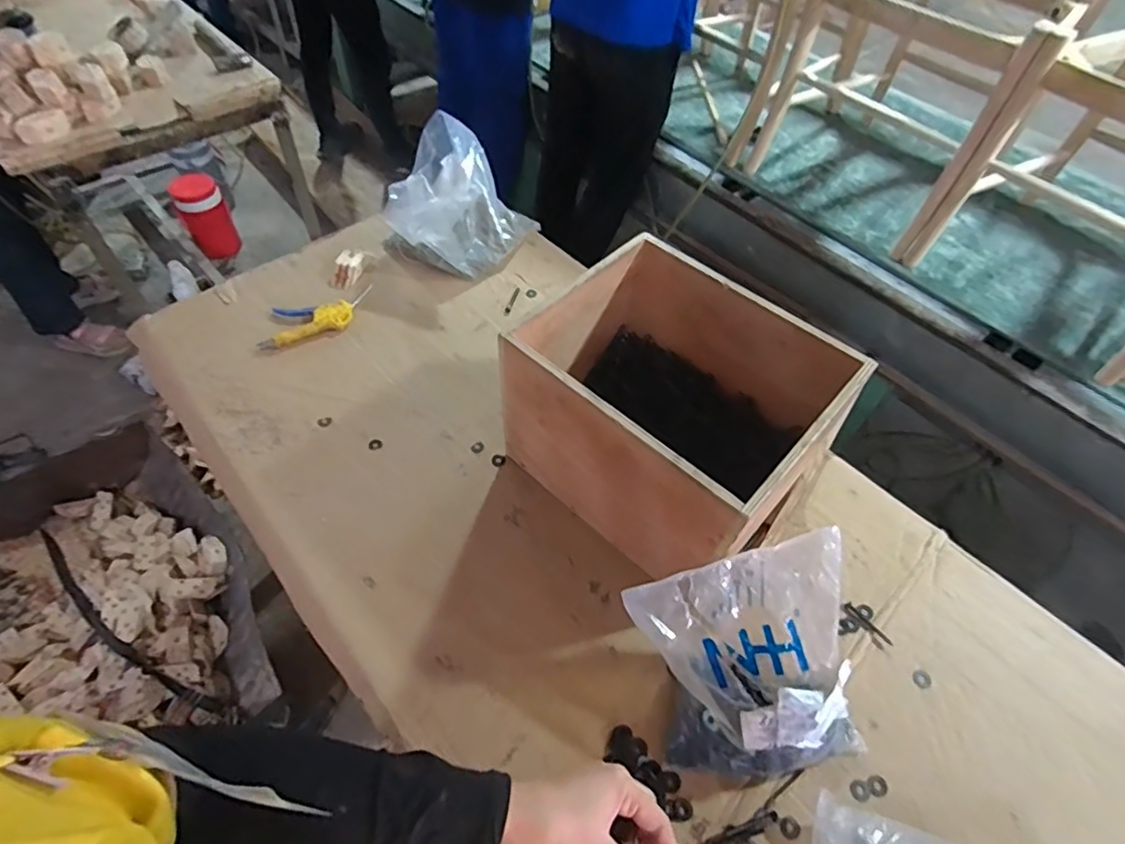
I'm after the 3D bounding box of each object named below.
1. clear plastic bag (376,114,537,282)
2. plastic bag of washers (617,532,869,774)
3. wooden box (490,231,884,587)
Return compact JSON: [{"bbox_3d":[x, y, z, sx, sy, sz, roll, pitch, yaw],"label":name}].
[{"bbox_3d":[-0.180,-0.384,1.013,0.192,0.168,0.206,30,57,17],"label":"clear plastic bag"},{"bbox_3d":[0.185,0.240,0.573,0.199,0.155,0.171,-10,55,-11],"label":"plastic bag of washers"},{"bbox_3d":[0.128,-0.002,0.711,0.326,0.234,0.270,36,59,21],"label":"wooden box"}]

